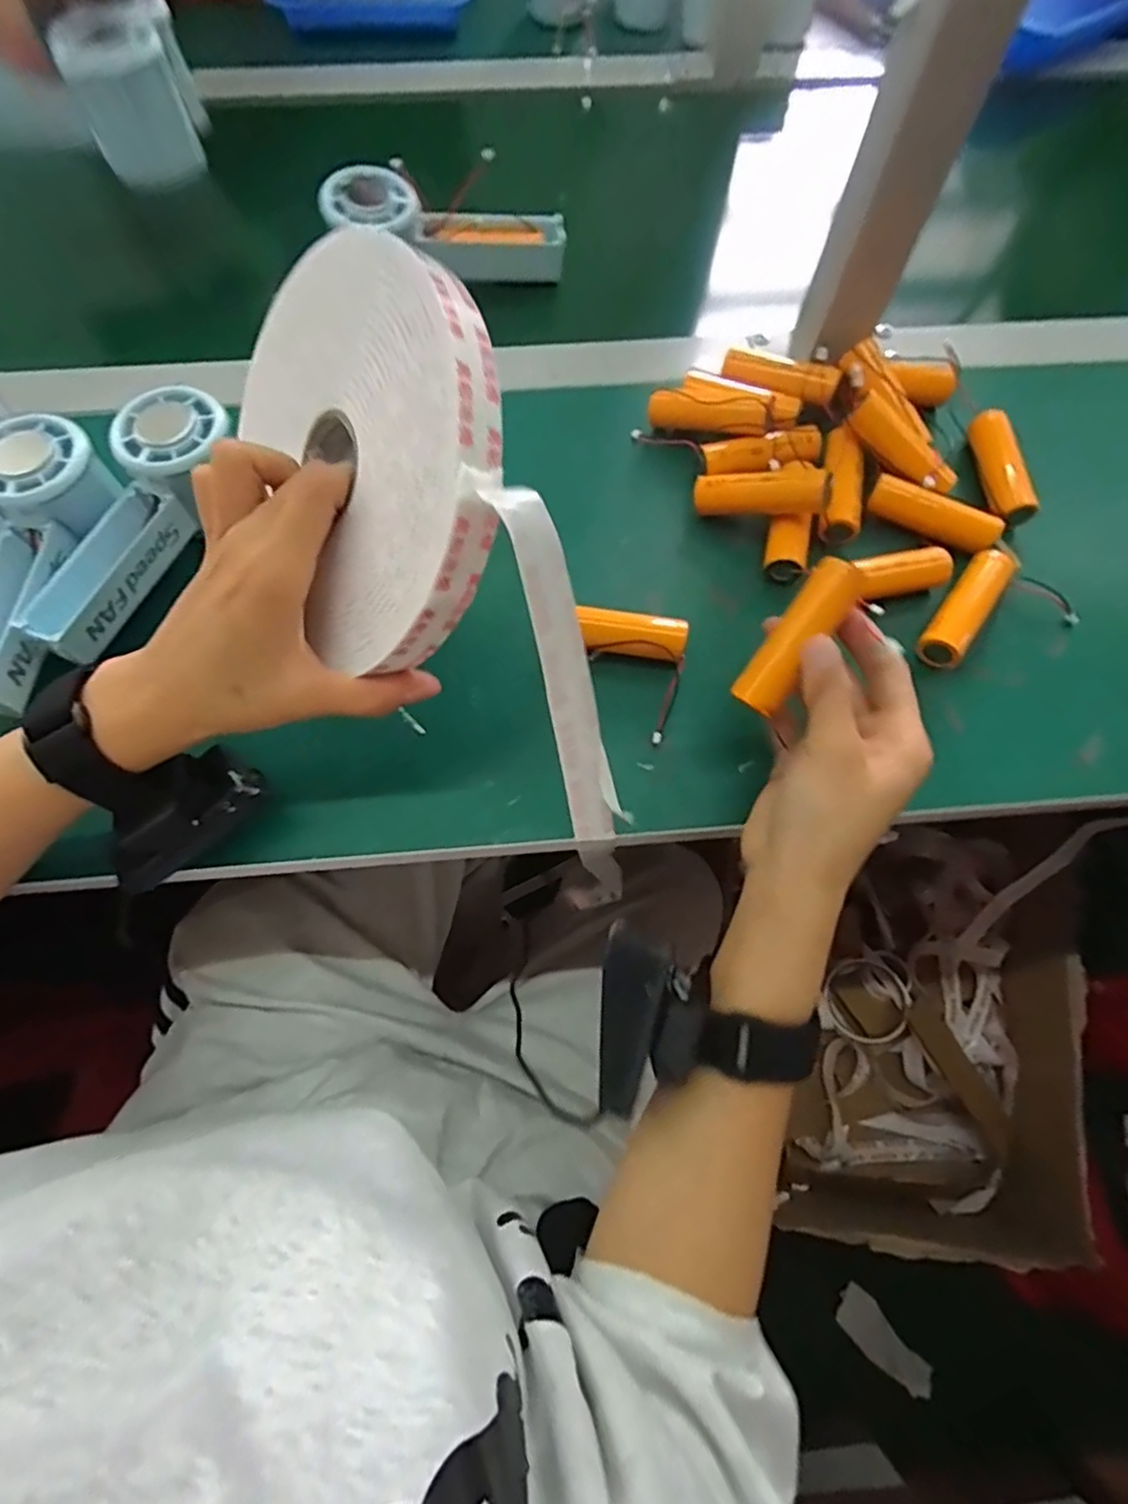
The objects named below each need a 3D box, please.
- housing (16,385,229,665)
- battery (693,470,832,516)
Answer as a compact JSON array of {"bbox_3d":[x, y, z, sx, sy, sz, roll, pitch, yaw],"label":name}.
[{"bbox_3d":[-0.225,-0.120,0.334,0.042,0.039,0.149,24,71,8],"label":"housing"},{"bbox_3d":[0.109,-0.143,0.359,0.072,0.020,0.016,9,68,27],"label":"battery"}]

